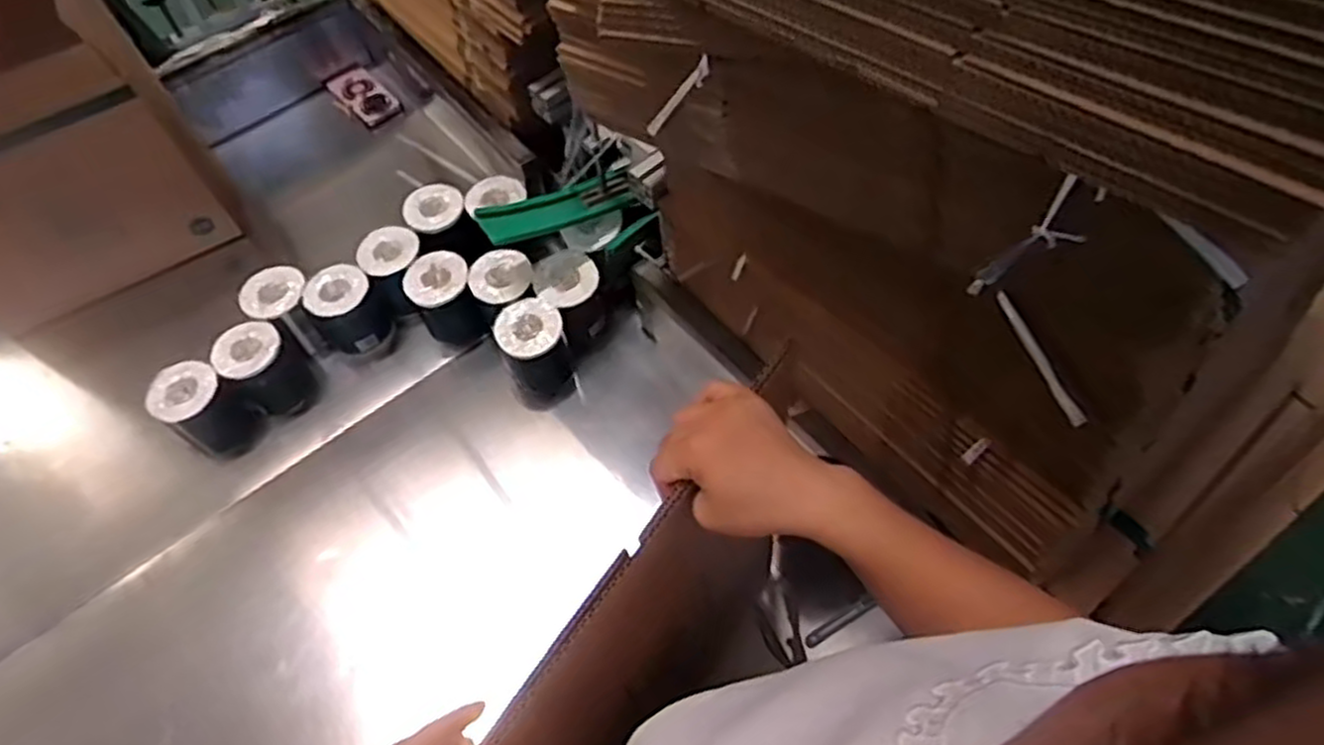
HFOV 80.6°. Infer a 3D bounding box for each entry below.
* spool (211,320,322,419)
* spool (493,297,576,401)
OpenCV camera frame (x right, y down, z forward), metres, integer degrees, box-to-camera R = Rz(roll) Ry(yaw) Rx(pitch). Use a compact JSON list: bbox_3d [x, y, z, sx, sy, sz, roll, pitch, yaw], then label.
[{"bbox_3d":[-0.583,-0.008,1.147,0.098,0.119,0.092,-1,60,2],"label":"spool"},{"bbox_3d":[-0.184,-0.029,1.154,0.091,0.158,0.088,-1,60,2],"label":"spool"}]

